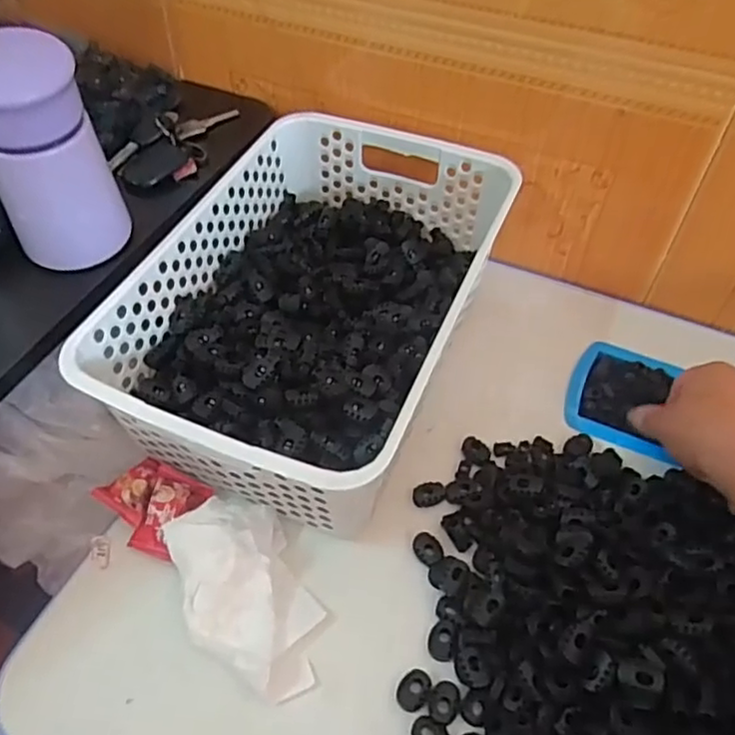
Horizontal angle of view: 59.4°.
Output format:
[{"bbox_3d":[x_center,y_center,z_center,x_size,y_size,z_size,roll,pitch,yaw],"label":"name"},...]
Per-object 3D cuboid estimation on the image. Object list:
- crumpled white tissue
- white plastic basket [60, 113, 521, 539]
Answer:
[{"bbox_3d":[-0.072,0.135,0.385,0.069,0.029,0.118,-26,59,-14],"label":"crumpled white tissue"},{"bbox_3d":[-0.031,-0.055,0.468,0.208,0.107,0.317,17,59,13],"label":"white plastic basket"}]

